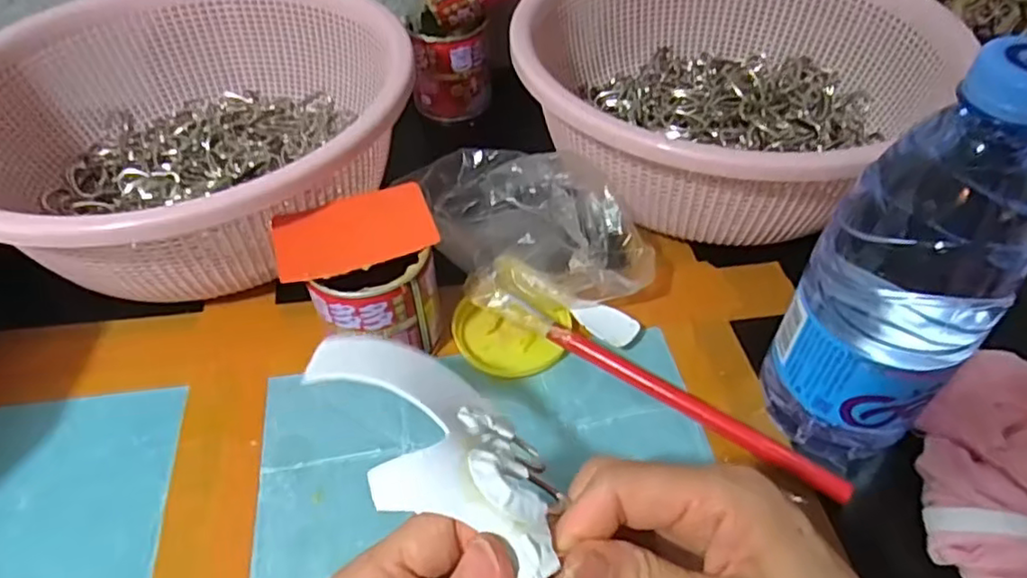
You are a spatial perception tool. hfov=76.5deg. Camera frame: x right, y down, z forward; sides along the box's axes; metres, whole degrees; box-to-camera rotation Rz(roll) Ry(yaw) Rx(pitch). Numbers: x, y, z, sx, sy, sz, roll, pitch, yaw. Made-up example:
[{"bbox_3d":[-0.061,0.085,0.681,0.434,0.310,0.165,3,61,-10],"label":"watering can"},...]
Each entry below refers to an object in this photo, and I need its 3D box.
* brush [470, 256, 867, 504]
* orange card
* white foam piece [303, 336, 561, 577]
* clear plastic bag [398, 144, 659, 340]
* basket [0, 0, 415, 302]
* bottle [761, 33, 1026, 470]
[{"bbox_3d":[0.070,0.042,0.347,0.217,0.020,0.032,28,54,24],"label":"brush"},{"bbox_3d":[-0.082,-0.030,0.336,0.079,0.008,0.050,-15,56,-15],"label":"orange card"},{"bbox_3d":[-0.021,0.081,0.226,0.063,0.048,0.181,-17,62,-12],"label":"white foam piece"},{"bbox_3d":[0.009,-0.042,0.392,0.103,0.060,0.143,-18,49,-15],"label":"clear plastic bag"},{"bbox_3d":[-0.208,-0.104,0.427,0.266,0.098,0.238,-30,53,-24],"label":"basket"},{"bbox_3d":[0.155,0.001,0.264,0.056,0.194,0.069,-33,54,-25],"label":"bottle"}]

